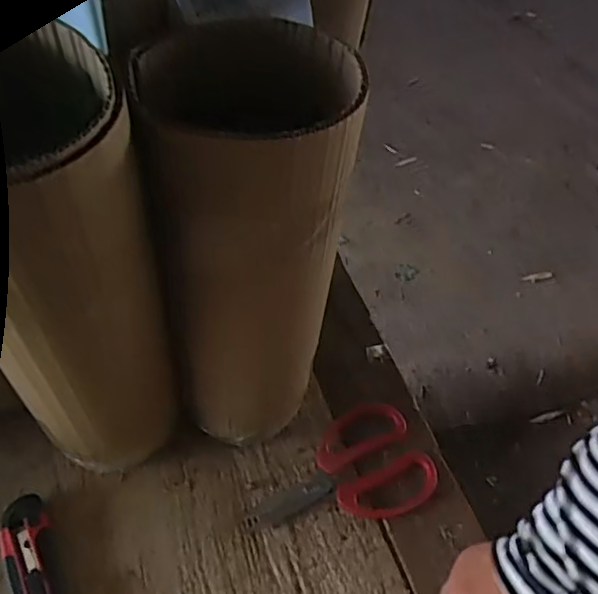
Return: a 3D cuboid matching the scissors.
[{"bbox_3d":[0.036,0.171,0.583,0.180,0.010,0.105,-18,58,-17],"label":"scissors"}]

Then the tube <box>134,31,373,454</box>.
[{"bbox_3d":[-0.035,-0.024,0.463,0.115,0.327,0.130,9,51,-1],"label":"tube"}]

